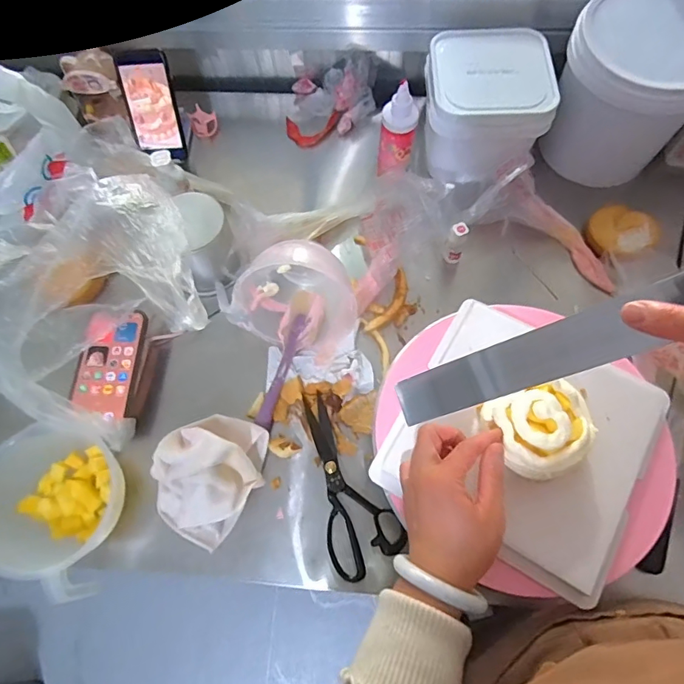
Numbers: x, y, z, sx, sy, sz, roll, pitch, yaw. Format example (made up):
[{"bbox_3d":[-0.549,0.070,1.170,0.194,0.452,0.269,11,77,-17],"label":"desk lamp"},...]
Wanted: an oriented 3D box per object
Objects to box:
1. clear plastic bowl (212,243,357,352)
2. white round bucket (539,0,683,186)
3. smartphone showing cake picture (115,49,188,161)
[{"bbox_3d":[-0.070,-0.054,0.629,0.161,0.125,0.129,-22,68,-7],"label":"clear plastic bowl"},{"bbox_3d":[0.414,-0.365,0.690,0.189,0.190,0.186,39,74,17],"label":"white round bucket"},{"bbox_3d":[-0.290,-0.357,0.737,0.077,0.150,0.015,-4,34,1],"label":"smartphone showing cake picture"}]

